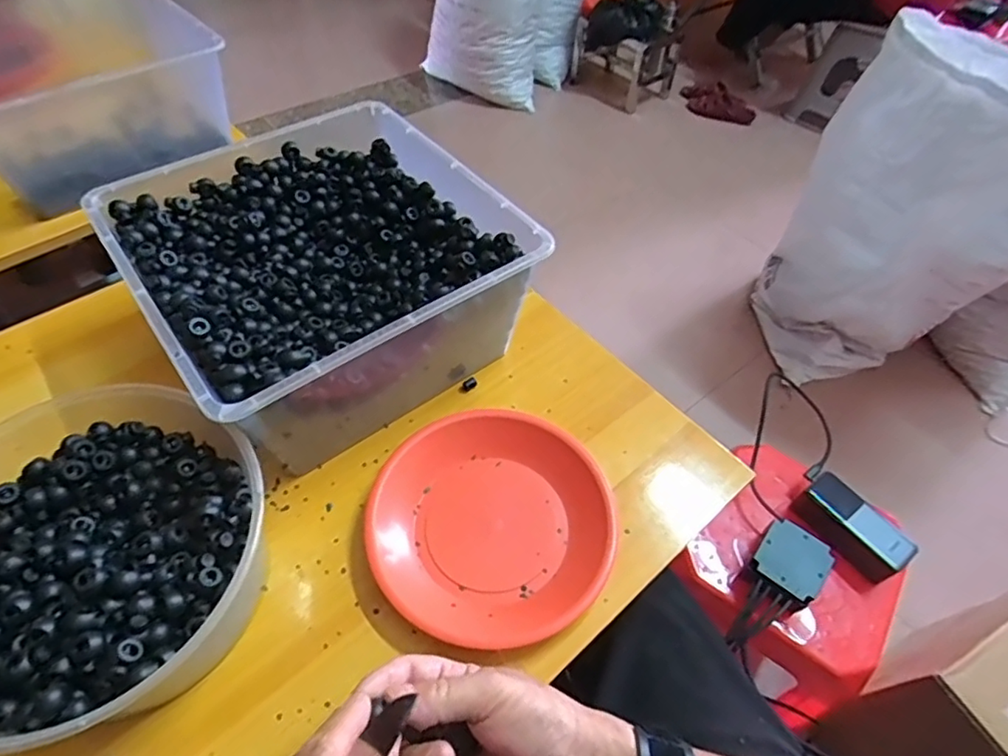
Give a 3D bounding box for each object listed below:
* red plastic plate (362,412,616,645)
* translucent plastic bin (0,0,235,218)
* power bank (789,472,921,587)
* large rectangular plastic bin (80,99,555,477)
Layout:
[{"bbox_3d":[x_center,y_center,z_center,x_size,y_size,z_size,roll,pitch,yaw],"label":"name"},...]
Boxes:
[{"bbox_3d":[-0.011,0.119,0.484,0.199,0.036,0.190,2,52,-3],"label":"red plastic plate"},{"bbox_3d":[-0.535,-0.360,0.747,0.244,0.156,0.282,38,59,22],"label":"translucent plastic bin"},{"bbox_3d":[0.439,0.185,0.726,0.057,0.055,0.132,-33,62,-26],"label":"power bank"},{"bbox_3d":[-0.162,-0.092,0.539,0.292,0.137,0.285,-31,61,-25],"label":"large rectangular plastic bin"}]

